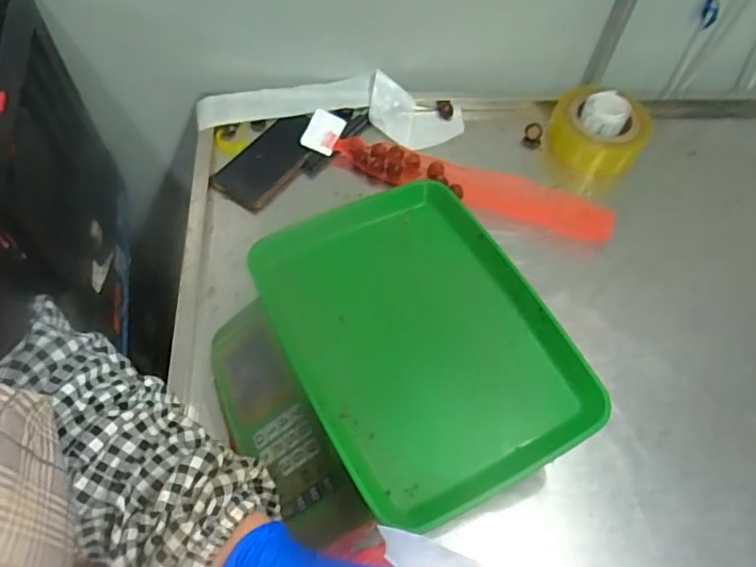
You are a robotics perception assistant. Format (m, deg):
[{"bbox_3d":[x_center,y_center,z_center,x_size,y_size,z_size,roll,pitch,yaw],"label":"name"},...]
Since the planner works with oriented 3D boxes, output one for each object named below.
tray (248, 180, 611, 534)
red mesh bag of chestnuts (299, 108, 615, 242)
[{"bbox_3d":[0.037,0.041,0.525,0.232,0.027,0.302,-22,61,-17],"label":"tray"},{"bbox_3d":[0.103,-0.143,0.778,0.427,0.033,0.076,20,58,10],"label":"red mesh bag of chestnuts"}]

